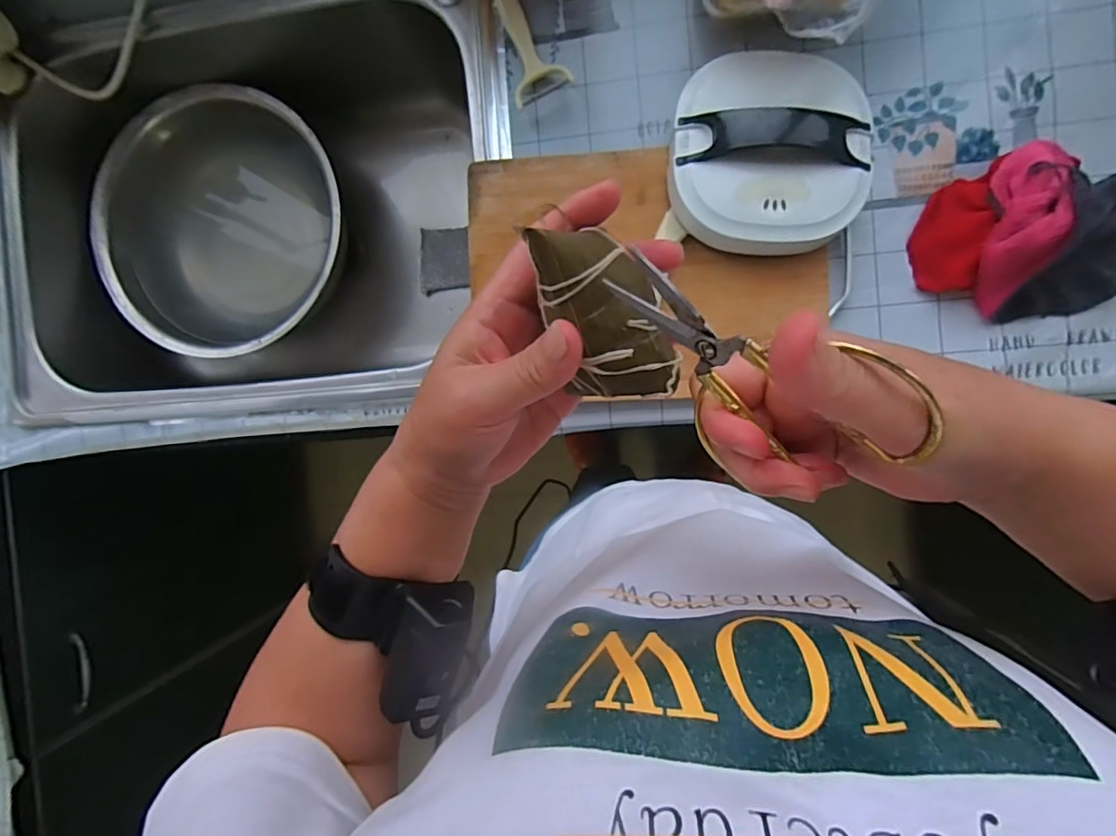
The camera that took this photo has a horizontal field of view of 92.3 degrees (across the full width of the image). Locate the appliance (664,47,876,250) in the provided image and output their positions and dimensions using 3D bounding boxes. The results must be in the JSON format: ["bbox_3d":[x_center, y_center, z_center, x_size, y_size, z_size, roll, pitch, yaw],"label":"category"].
[{"bbox_3d":[0.191,-0.239,0.484,0.170,0.064,0.181,0,91,8],"label":"appliance"}]

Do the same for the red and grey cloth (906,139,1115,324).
[{"bbox_3d":[0.422,-0.161,0.451,0.201,0.063,0.138,-13,89,9],"label":"red and grey cloth"}]

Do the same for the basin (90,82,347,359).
[{"bbox_3d":[-0.436,-0.253,0.736,0.322,0.154,0.326,0,92,10],"label":"basin"}]

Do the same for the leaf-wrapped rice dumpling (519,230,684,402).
[{"bbox_3d":[0.017,-0.046,0.226,0.045,0.040,0.078,-25,114,-5],"label":"leaf-wrapped rice dumpling"}]

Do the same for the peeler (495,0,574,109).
[{"bbox_3d":[-0.042,-0.370,0.535,0.054,0.024,0.131,-32,87,8],"label":"peeler"}]

